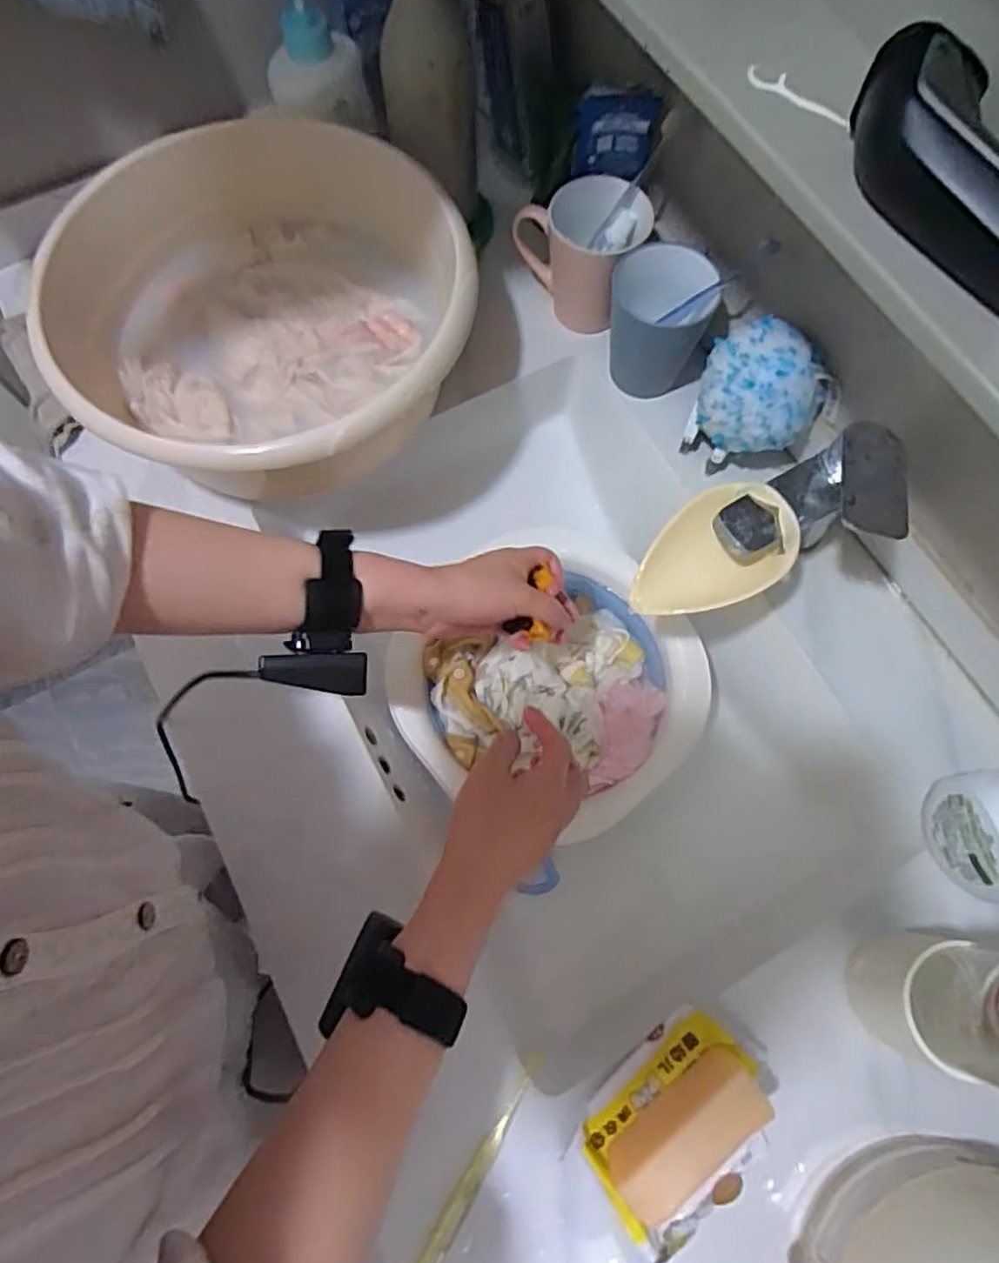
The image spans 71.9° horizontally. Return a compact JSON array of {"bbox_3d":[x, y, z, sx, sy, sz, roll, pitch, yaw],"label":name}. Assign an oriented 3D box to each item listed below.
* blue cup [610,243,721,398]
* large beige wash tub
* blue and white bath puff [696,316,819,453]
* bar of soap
[{"bbox_3d":[0.141,-0.273,0.619,0.092,0.101,0.085,9,72,3],"label":"blue cup"},{"bbox_3d":[-0.193,-0.269,0.582,0.326,0.109,0.342,0,71,0],"label":"large beige wash tub"},{"bbox_3d":[0.215,-0.198,0.560,0.095,0.069,0.083,14,72,5],"label":"blue and white bath puff"},{"bbox_3d":[0.117,0.316,0.437,0.103,0.057,0.033,-37,75,-12],"label":"bar of soap"}]

